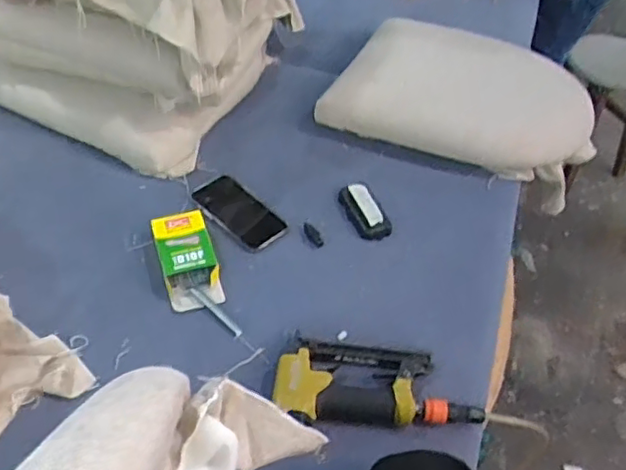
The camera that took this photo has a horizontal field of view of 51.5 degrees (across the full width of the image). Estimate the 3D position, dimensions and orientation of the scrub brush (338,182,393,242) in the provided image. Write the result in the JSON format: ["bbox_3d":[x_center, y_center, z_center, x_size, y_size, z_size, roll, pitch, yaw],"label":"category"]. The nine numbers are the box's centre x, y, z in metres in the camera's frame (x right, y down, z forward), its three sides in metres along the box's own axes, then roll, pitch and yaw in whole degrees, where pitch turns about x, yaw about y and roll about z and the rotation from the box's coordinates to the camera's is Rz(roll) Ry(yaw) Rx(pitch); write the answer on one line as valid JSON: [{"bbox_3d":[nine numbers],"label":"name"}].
[{"bbox_3d":[0.082,-0.042,1.040,0.052,0.022,0.117,-16,50,-18],"label":"scrub brush"}]

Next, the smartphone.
[{"bbox_3d":[-0.118,-0.037,1.032,0.078,0.015,0.160,-34,60,-29],"label":"smartphone"}]

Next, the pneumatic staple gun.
[{"bbox_3d":[0.077,0.181,0.816,0.248,0.043,0.121,0,47,-4],"label":"pneumatic staple gun"}]

